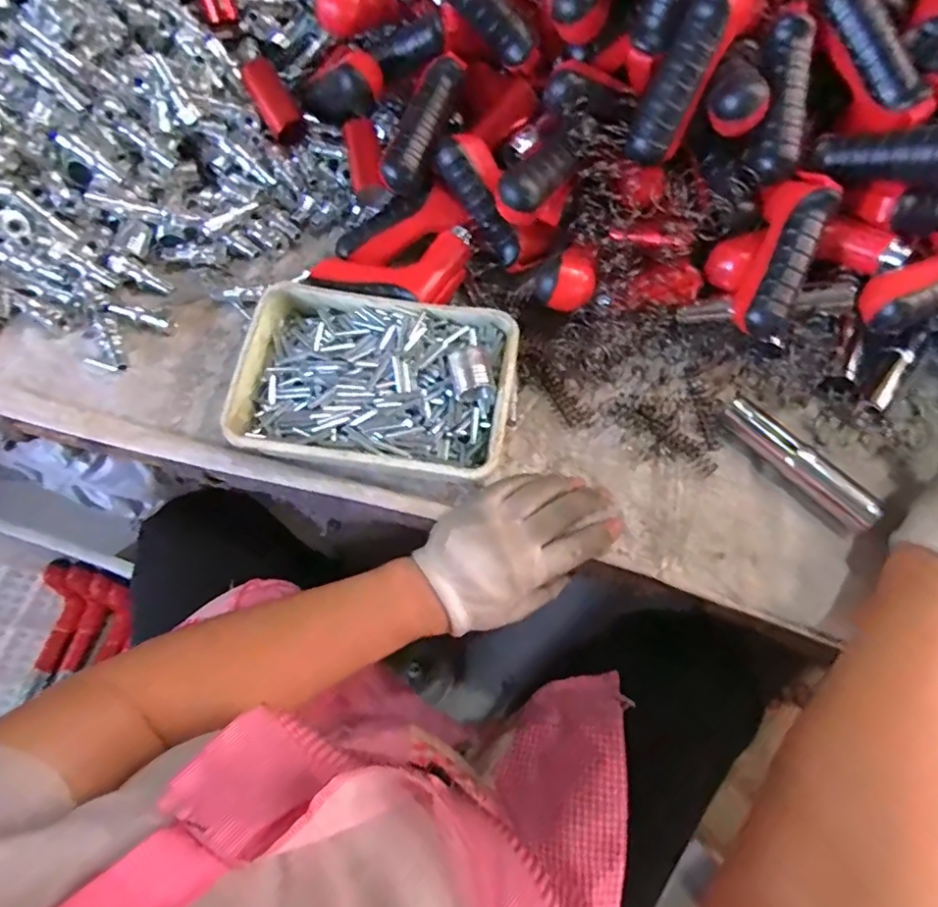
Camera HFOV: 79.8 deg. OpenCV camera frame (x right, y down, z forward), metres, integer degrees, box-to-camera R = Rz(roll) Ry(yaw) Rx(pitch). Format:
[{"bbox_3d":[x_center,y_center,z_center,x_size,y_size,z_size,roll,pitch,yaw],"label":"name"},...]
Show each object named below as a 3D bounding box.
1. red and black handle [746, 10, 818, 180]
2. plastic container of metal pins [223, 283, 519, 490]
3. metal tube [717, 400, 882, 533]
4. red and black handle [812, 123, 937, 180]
[{"bbox_3d":[0.224,-0.255,0.403,0.029,0.022,0.105,4,102,1],"label":"red and black handle"},{"bbox_3d":[-0.067,-0.052,0.421,0.195,0.052,0.140,10,70,3],"label":"plastic container of metal pins"},{"bbox_3d":[0.248,0.007,0.422,0.126,0.025,0.033,40,74,13],"label":"metal tube"},{"bbox_3d":[0.297,-0.212,0.390,0.024,0.031,0.102,-47,45,-16],"label":"red and black handle"}]

